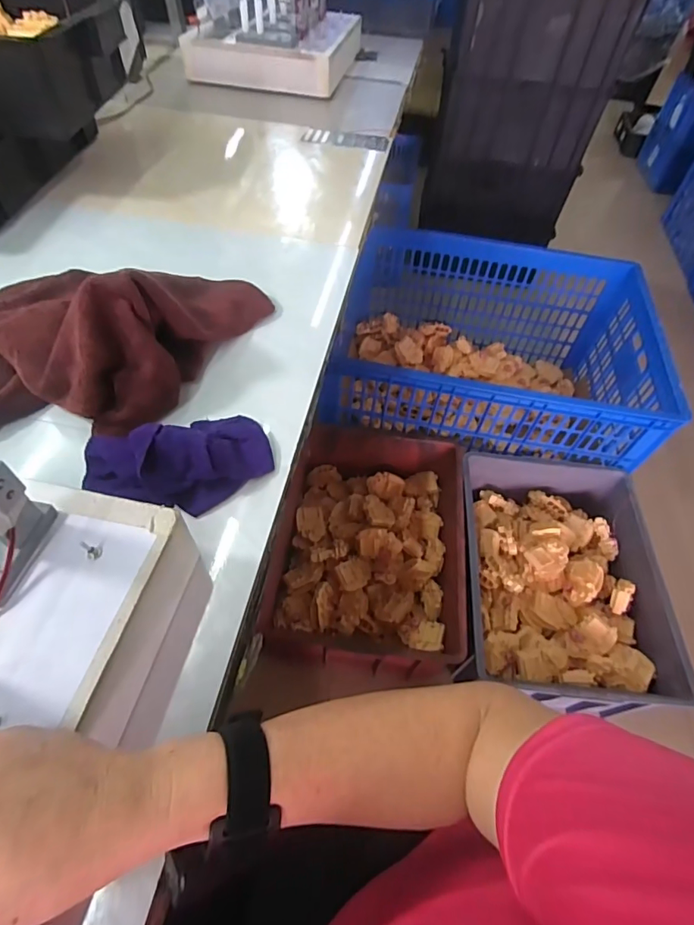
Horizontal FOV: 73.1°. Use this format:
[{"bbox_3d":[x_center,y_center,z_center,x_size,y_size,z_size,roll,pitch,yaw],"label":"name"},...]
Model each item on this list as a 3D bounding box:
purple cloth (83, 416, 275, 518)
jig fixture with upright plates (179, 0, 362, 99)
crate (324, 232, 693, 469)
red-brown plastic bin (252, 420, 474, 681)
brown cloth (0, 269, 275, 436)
[{"bbox_3d":[-0.146,-0.006,0.418,0.157,0.050,0.093,-28,61,-22],"label":"purple cloth"},{"bbox_3d":[-0.148,-0.967,1.041,0.296,0.134,0.387,12,54,4],"label":"jig fixture with upright plates"},{"bbox_3d":[0.380,-0.304,1.335,0.810,0.334,0.652,8,54,1],"label":"crate"},{"bbox_3d":[0.059,0.183,1.078,0.386,0.189,0.536,7,54,1],"label":"red-brown plastic bin"},{"bbox_3d":[-0.235,-0.146,0.471,0.296,0.111,0.220,-2,55,-6],"label":"brown cloth"}]

